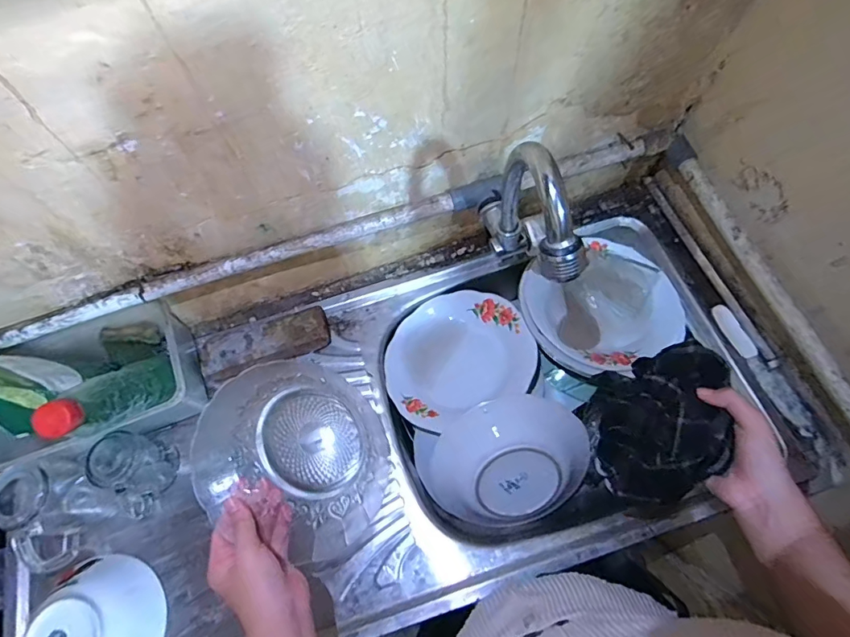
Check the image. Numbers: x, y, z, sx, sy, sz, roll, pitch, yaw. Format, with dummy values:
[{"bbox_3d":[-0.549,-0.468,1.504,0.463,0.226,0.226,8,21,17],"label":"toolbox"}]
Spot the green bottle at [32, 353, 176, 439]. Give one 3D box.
[{"bbox_3d":[-0.332,0.082,0.507,0.050,0.175,0.050,6,100,4],"label":"green bottle"}]

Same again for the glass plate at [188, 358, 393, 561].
[{"bbox_3d":[-0.120,0.138,0.525,0.237,0.041,0.205,-27,82,-49],"label":"glass plate"}]

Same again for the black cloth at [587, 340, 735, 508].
[{"bbox_3d":[0.235,0.111,0.482,0.098,0.116,0.135,-9,68,-1],"label":"black cloth"}]

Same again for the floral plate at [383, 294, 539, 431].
[{"bbox_3d":[0.044,0.050,0.667,0.201,0.029,0.180,-23,57,5],"label":"floral plate"}]

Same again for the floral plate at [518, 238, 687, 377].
[{"bbox_3d":[0.243,-0.023,0.653,0.213,0.035,0.189,-32,71,-10],"label":"floral plate"}]

